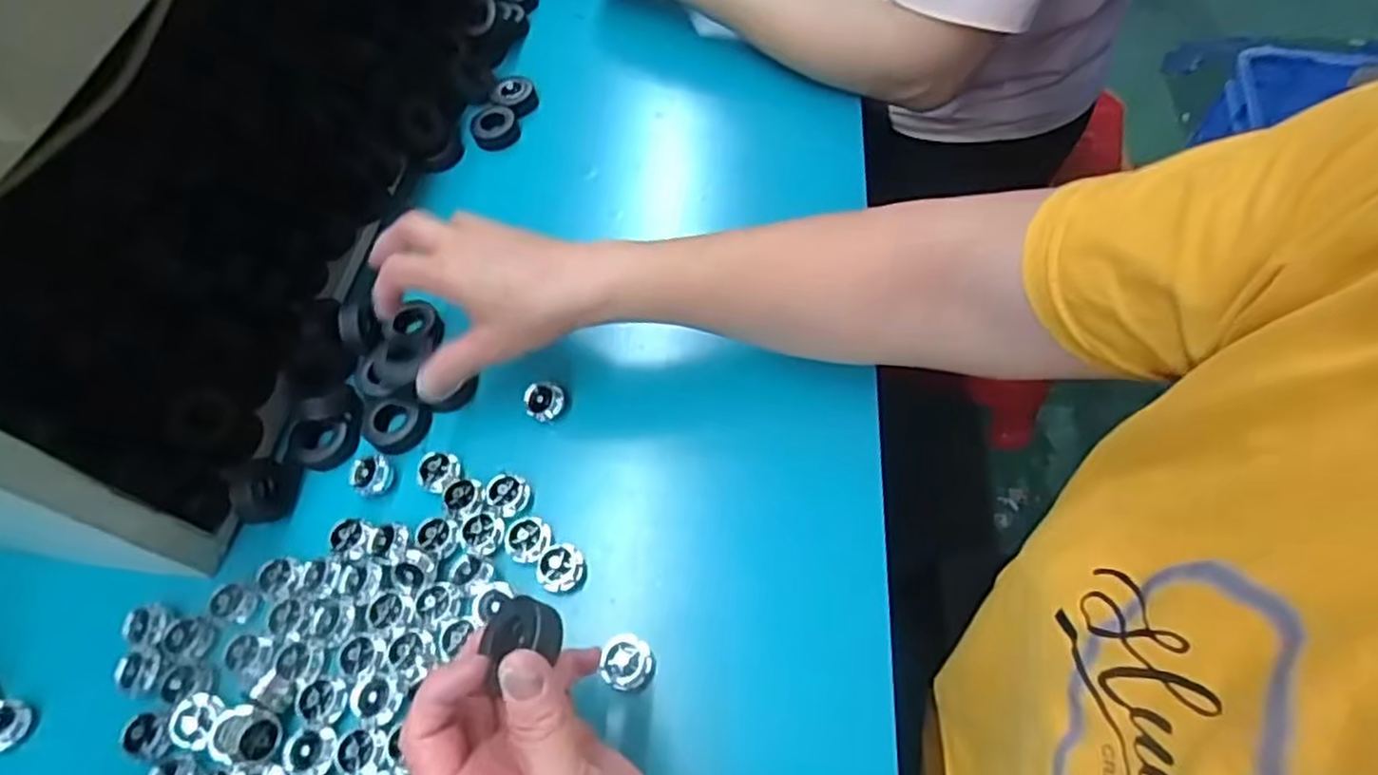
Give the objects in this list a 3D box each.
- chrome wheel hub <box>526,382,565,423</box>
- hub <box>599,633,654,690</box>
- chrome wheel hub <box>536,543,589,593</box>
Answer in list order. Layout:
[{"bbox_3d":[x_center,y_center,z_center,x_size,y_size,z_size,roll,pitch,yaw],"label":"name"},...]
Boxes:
[{"bbox_3d":[-0.088,0.010,0.449,0.023,0.020,0.021,-2,59,3],"label":"chrome wheel hub"},{"bbox_3d":[-0.031,0.139,0.371,0.024,0.010,0.026,-2,59,3],"label":"hub"},{"bbox_3d":[-0.069,0.097,0.393,0.025,0.010,0.024,-2,59,3],"label":"chrome wheel hub"}]

